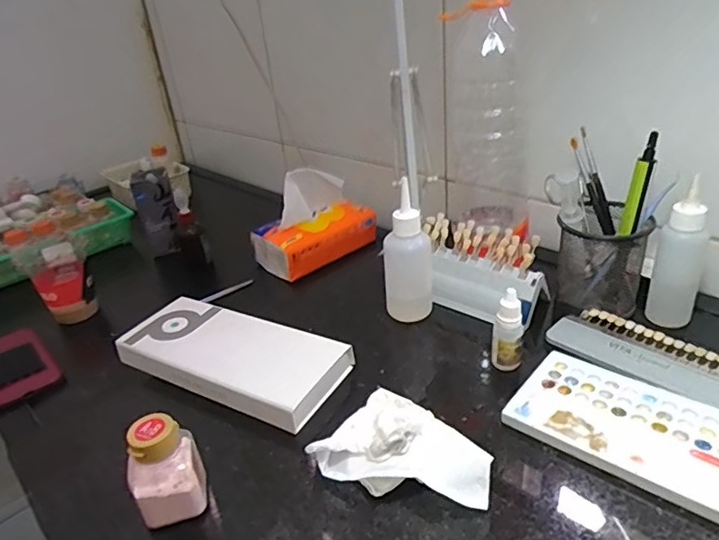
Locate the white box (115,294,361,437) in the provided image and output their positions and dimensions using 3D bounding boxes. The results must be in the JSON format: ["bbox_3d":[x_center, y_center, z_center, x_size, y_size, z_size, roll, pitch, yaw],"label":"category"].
[{"bbox_3d":[-0.122,0.082,0.498,0.219,0.032,0.097,12,35,29],"label":"white box"}]

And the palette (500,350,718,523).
[{"bbox_3d":[0.199,0.114,0.389,0.153,0.010,0.095,18,38,37],"label":"palette"}]

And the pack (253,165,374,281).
[{"bbox_3d":[-0.072,-0.083,0.809,0.173,0.124,0.099,-28,36,-32],"label":"pack"}]

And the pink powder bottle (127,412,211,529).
[{"bbox_3d":[-0.132,0.135,0.354,0.044,0.077,0.035,-19,32,-20],"label":"pink powder bottle"}]

